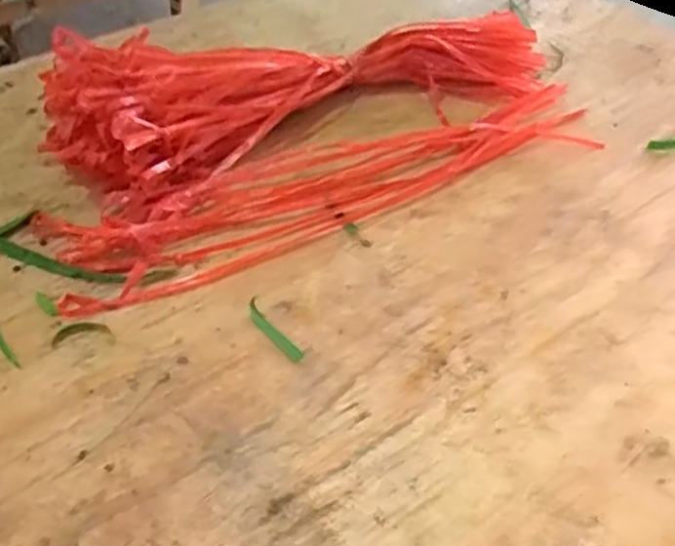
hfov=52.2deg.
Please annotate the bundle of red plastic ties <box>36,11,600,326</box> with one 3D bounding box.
[{"bbox_3d":[-0.012,-0.110,0.447,0.356,0.062,0.176,-20,50,-20],"label":"bundle of red plastic ties"}]

